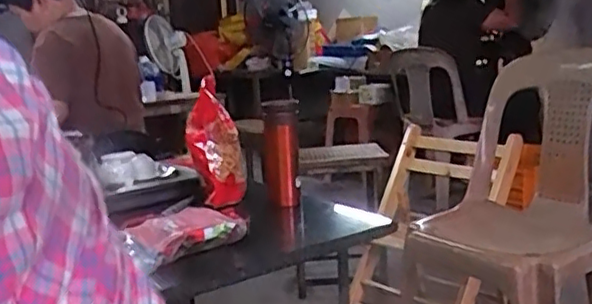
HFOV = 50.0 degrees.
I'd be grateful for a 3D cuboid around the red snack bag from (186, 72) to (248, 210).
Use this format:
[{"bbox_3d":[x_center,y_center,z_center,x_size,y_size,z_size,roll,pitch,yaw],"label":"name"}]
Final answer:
[{"bbox_3d":[-0.159,-0.021,1.247,0.107,0.236,0.069,-5,10,-12],"label":"red snack bag"}]

